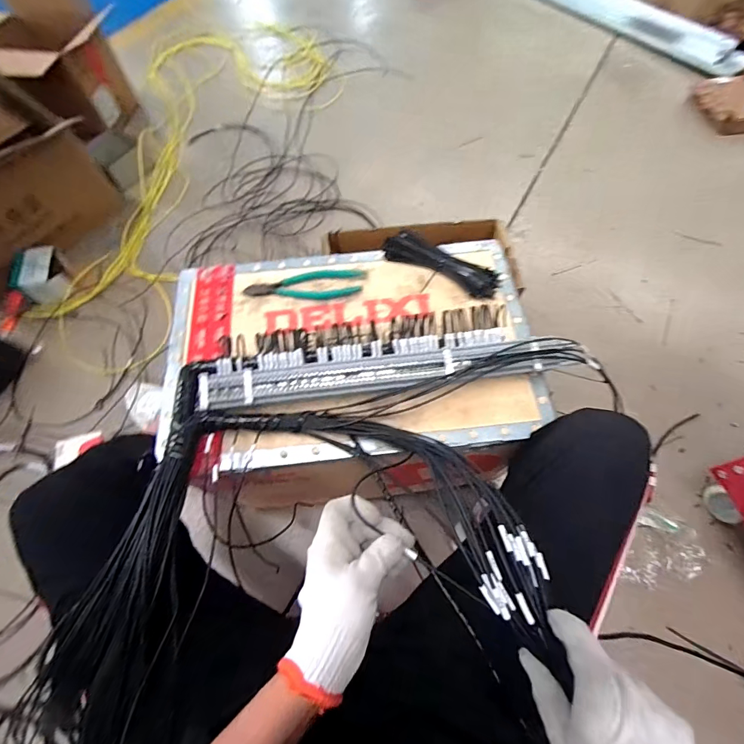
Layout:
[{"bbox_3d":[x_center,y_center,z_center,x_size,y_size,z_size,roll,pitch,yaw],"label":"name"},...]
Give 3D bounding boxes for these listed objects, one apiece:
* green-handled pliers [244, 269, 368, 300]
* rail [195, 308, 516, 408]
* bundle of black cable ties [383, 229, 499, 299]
[{"bbox_3d":[-0.100,-0.133,0.598,0.178,0.008,0.054,-2,63,1],"label":"green-handled pliers"},{"bbox_3d":[-0.019,-0.021,0.514,0.395,0.044,0.115,-7,64,-2],"label":"rail"},{"bbox_3d":[0.104,-0.163,0.595,0.182,0.039,0.051,27,67,14],"label":"bundle of black cable ties"}]

